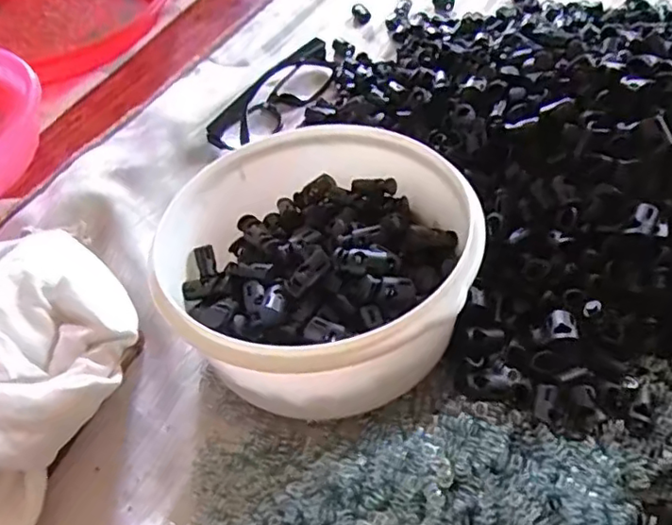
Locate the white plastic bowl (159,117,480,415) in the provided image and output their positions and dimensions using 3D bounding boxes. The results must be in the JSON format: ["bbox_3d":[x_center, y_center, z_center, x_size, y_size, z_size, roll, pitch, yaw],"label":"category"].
[{"bbox_3d":[-0.004,0.001,0.331,0.158,0.086,0.144,-3,51,4],"label":"white plastic bowl"}]

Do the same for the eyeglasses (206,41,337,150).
[{"bbox_3d":[-0.043,-0.132,0.473,0.041,0.025,0.138,23,57,22],"label":"eyeglasses"}]

